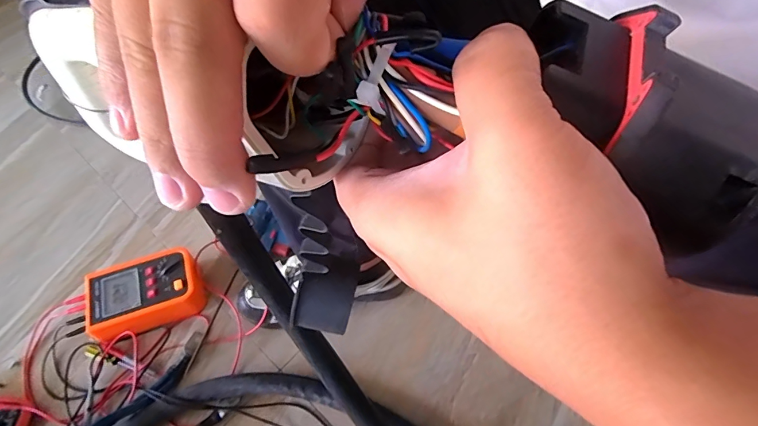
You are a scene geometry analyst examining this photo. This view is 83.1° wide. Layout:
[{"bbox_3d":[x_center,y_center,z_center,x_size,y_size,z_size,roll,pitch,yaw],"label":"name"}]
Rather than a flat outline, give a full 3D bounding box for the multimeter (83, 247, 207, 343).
[{"bbox_3d":[-0.379,0.135,0.705,0.166,0.073,0.105,-17,59,-10],"label":"multimeter"}]

